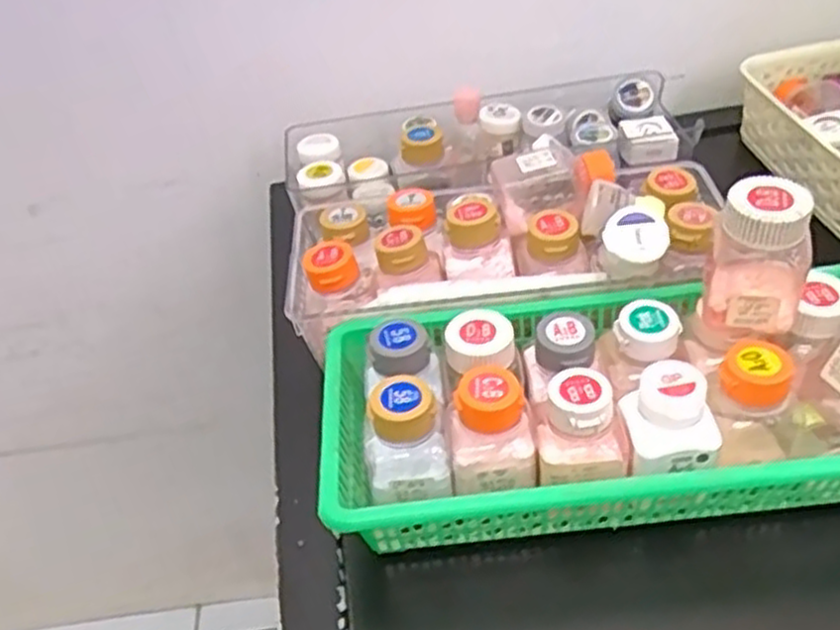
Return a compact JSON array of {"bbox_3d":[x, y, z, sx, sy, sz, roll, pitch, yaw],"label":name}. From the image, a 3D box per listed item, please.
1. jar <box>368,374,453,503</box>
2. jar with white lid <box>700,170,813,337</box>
[{"bbox_3d":[-0.007,0.059,0.374,0.039,0.051,0.040,-9,42,-2],"label":"jar"},{"bbox_3d":[0.159,-0.021,0.364,0.043,0.086,0.040,-4,42,3],"label":"jar with white lid"}]

